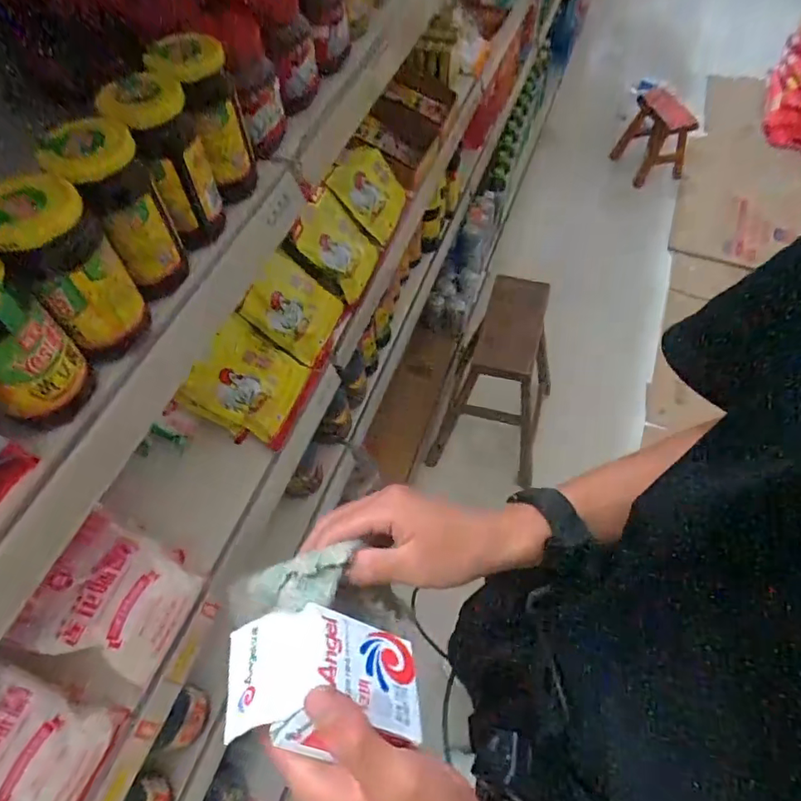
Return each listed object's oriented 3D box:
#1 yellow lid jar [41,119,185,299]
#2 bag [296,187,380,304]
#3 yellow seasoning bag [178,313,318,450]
[{"bbox_3d":[-0.209,-0.142,0.413,0.057,0.112,0.060,-1,58,1],"label":"yellow lid jar"},{"bbox_3d":[-0.103,-0.267,0.900,0.044,0.151,0.140,-21,43,40],"label":"bag"},{"bbox_3d":[-0.212,-0.028,0.791,0.165,0.039,0.142,38,54,-26],"label":"yellow seasoning bag"}]

